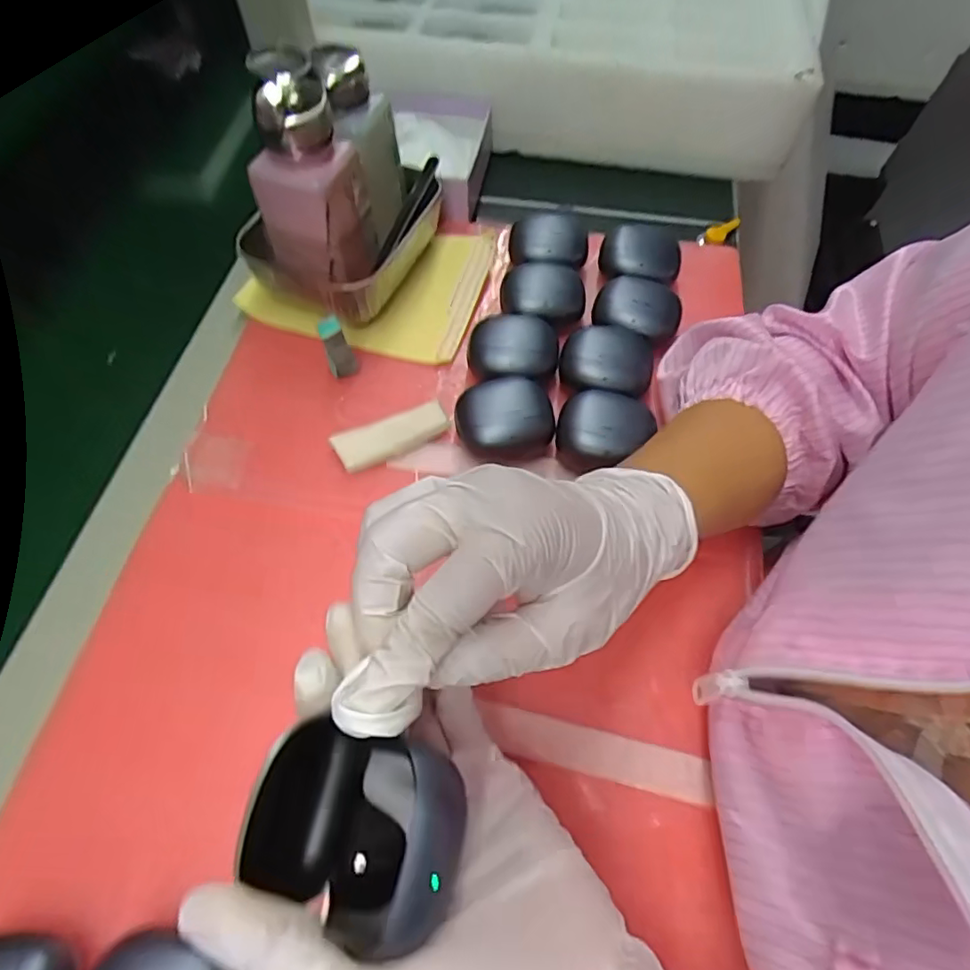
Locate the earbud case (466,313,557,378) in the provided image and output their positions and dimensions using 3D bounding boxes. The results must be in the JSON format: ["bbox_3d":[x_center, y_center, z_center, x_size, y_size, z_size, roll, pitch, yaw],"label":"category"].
[{"bbox_3d":[0.018,-0.085,0.370,0.055,0.022,0.050,-9,61,-6],"label":"earbud case"}]

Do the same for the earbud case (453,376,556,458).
[{"bbox_3d":[0.011,-0.040,0.343,0.055,0.029,0.044,-6,61,-4],"label":"earbud case"}]

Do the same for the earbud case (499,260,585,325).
[{"bbox_3d":[0.039,-0.128,0.394,0.056,0.026,0.044,3,61,0],"label":"earbud case"}]

